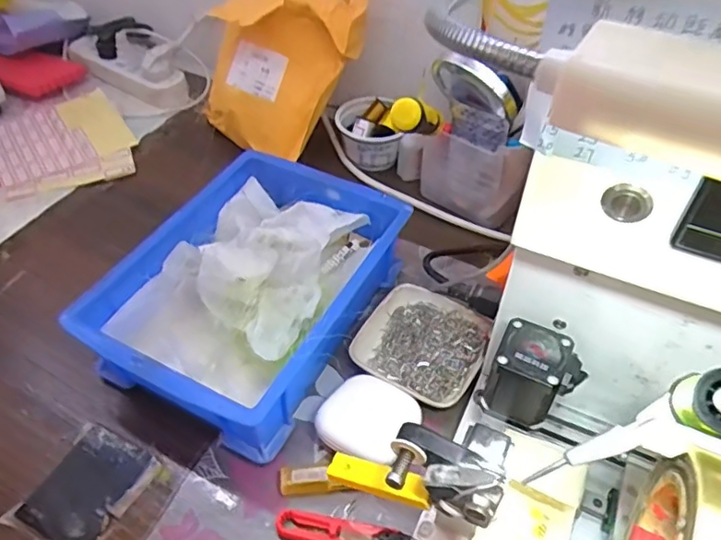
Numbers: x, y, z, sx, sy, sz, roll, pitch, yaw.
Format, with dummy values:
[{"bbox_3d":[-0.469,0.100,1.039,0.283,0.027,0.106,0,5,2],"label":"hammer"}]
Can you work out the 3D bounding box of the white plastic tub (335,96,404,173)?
[{"bbox_3d":[0.008,-0.150,0.651,0.064,0.055,0.072,-11,48,-8],"label":"white plastic tub"}]

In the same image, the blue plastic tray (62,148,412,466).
[{"bbox_3d":[-0.085,0.011,0.486,0.175,0.074,0.247,21,52,20],"label":"blue plastic tray"}]

